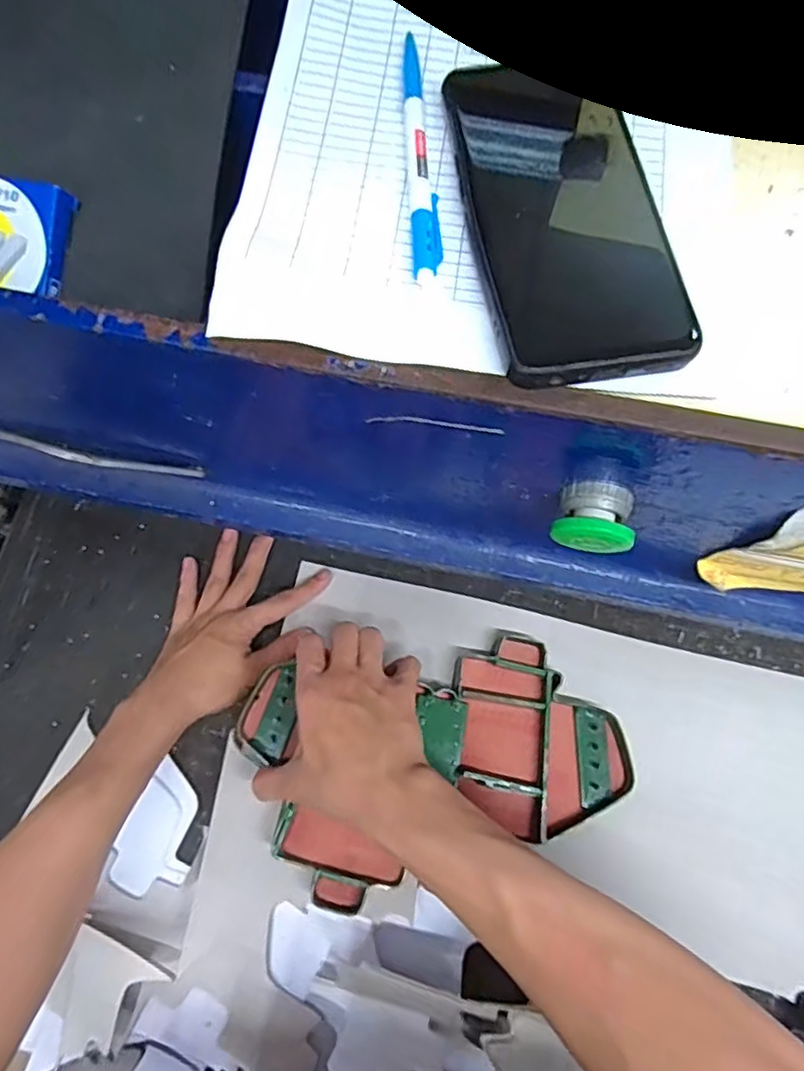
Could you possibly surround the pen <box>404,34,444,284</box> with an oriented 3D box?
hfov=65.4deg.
[{"bbox_3d":[0.008,-0.171,0.279,0.013,0.008,0.134,-3,73,0],"label":"pen"}]

